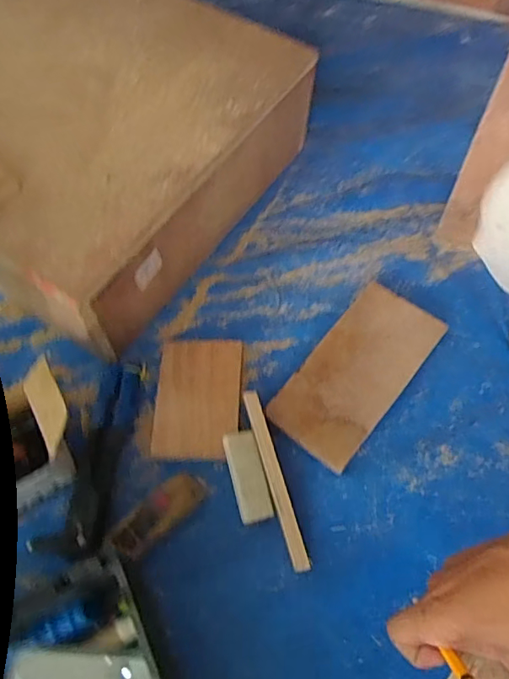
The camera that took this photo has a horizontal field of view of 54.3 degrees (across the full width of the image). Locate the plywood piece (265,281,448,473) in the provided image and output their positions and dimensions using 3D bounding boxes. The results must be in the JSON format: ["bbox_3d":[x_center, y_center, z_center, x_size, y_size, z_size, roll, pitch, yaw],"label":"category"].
[{"bbox_3d":[0.141,0.041,0.677,0.123,0.021,0.262,35,68,20],"label":"plywood piece"}]

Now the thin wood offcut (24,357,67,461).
[{"bbox_3d":[-0.234,0.072,0.559,0.043,0.008,0.105,-38,64,9],"label":"thin wood offcut"}]

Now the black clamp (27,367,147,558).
[{"bbox_3d":[-0.200,0.135,0.623,0.085,0.039,0.252,6,61,7],"label":"black clamp"}]

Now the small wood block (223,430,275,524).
[{"bbox_3d":[-0.009,0.166,0.604,0.041,0.027,0.104,-15,61,-5],"label":"small wood block"}]

